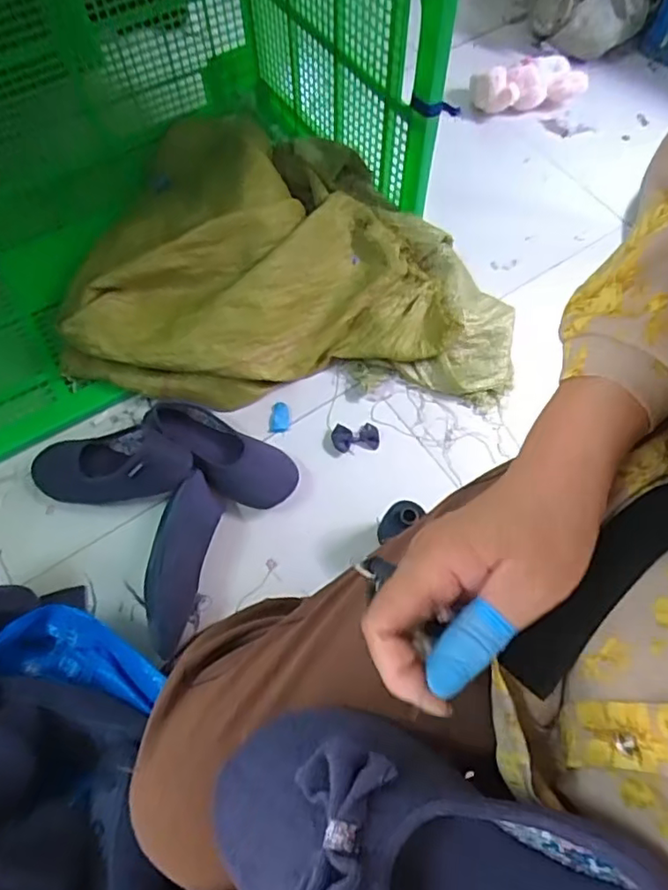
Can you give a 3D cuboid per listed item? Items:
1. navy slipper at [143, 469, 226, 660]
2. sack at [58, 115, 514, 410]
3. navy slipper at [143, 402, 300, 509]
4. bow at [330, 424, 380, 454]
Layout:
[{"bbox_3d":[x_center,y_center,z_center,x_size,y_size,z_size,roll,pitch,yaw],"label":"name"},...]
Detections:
[{"bbox_3d":[-0.201,0.145,0.799,0.065,0.070,0.225,10,64,6],"label":"navy slipper"},{"bbox_3d":[-0.070,-0.309,0.968,0.685,0.178,0.458,-2,64,0],"label":"sack"},{"bbox_3d":[-0.159,0.008,0.868,0.232,0.067,0.100,33,69,16],"label":"navy slipper"},{"bbox_3d":[0.033,-0.011,0.920,0.073,0.009,0.047,1,64,1],"label":"bow"}]

